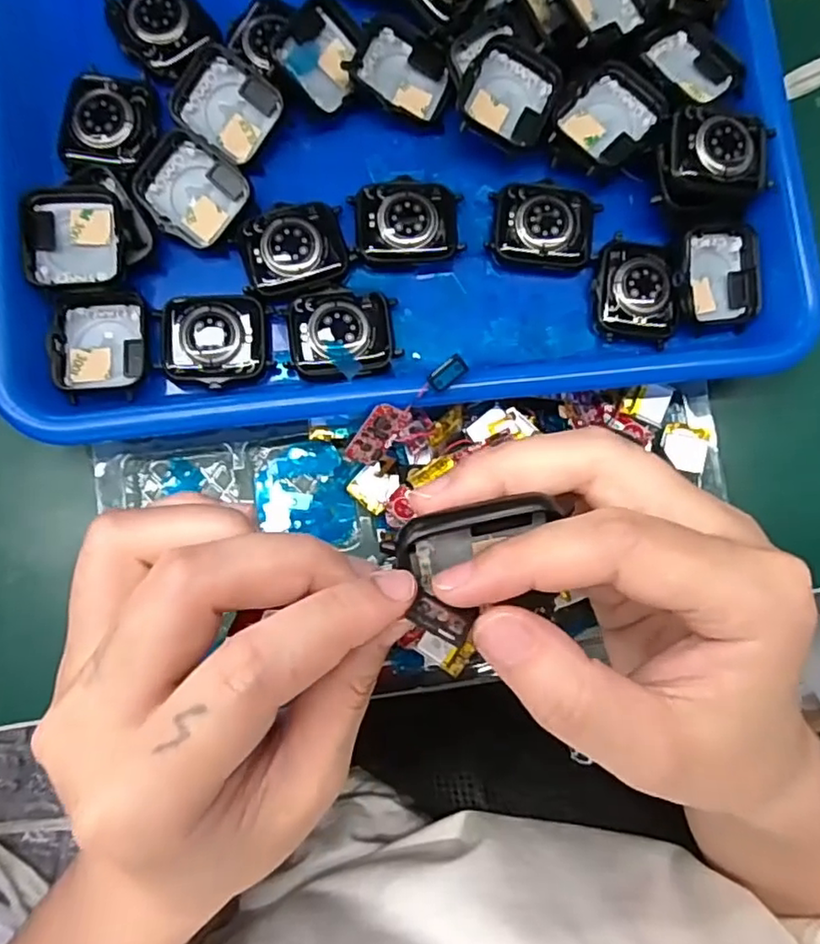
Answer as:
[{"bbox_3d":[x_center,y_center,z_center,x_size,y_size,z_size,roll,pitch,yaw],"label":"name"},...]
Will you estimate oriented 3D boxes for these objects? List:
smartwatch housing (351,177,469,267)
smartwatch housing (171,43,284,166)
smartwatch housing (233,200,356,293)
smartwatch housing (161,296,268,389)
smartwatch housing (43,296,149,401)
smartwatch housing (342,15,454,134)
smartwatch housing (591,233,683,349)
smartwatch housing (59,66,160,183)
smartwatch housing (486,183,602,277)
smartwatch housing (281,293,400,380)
[{"bbox_3d":[-0.001,-0.106,0.263,0.045,0.012,0.034,-3,83,-4],"label":"smartwatch housing"},{"bbox_3d":[-0.077,-0.154,0.261,0.042,0.012,0.037,31,82,1],"label":"smartwatch housing"},{"bbox_3d":[-0.048,-0.093,0.258,0.043,0.012,0.036,-12,83,-5],"label":"smartwatch housing"},{"bbox_3d":[-0.080,-0.054,0.251,0.041,0.011,0.035,-5,83,-4],"label":"smartwatch housing"},{"bbox_3d":[-0.124,-0.051,0.249,0.035,0.012,0.042,-2,83,-4],"label":"smartwatch housing"},{"bbox_3d":[-0.003,-0.173,0.267,0.043,0.012,0.036,23,82,0],"label":"smartwatch housing"},{"bbox_3d":[0.097,-0.080,0.265,0.035,0.009,0.046,0,82,-3],"label":"smartwatch housing"},{"bbox_3d":[-0.125,-0.144,0.255,0.037,0.010,0.045,14,82,-1],"label":"smartwatch housing"},{"bbox_3d":[0.058,-0.106,0.265,0.044,0.010,0.038,2,82,-3],"label":"smartwatch housing"},{"bbox_3d":[-0.028,-0.056,0.257,0.043,0.016,0.036,3,82,-3],"label":"smartwatch housing"}]

